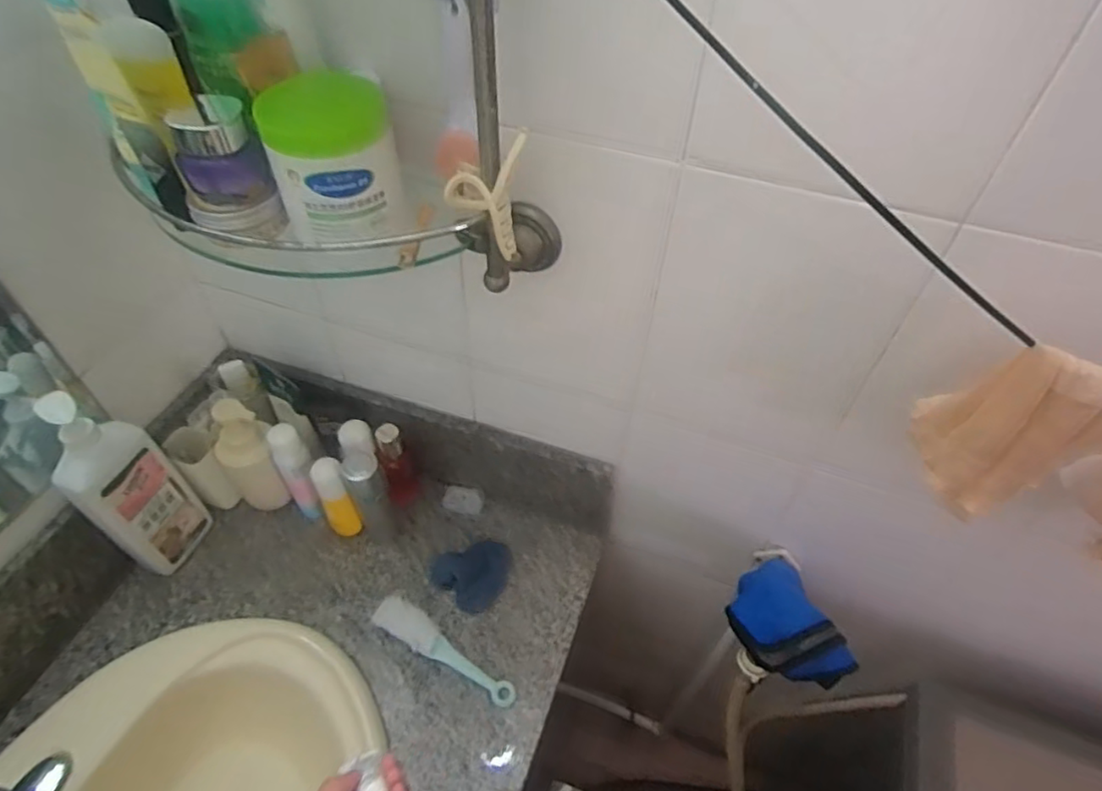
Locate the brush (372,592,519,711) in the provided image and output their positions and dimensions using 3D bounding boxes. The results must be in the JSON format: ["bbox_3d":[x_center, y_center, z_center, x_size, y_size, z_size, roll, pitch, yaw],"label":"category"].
[{"bbox_3d":[-0.133,0.313,0.764,0.205,0.015,0.040,27,53,20],"label":"brush"}]

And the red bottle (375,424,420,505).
[{"bbox_3d":[-0.211,0.096,0.852,0.044,0.148,0.037,-16,51,-16],"label":"red bottle"}]

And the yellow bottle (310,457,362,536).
[{"bbox_3d":[-0.285,0.139,0.824,0.038,0.143,0.041,-27,55,-23],"label":"yellow bottle"}]

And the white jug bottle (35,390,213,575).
[{"bbox_3d":[-0.511,0.108,0.749,0.054,0.294,0.103,28,54,21],"label":"white jug bottle"}]

